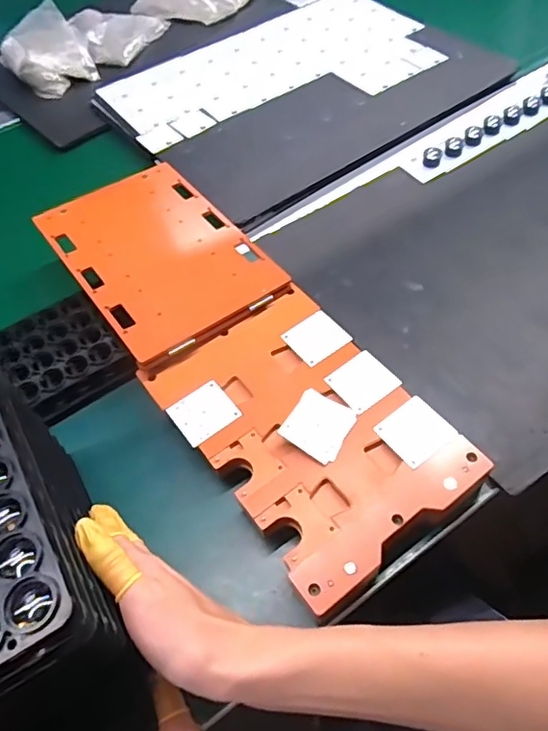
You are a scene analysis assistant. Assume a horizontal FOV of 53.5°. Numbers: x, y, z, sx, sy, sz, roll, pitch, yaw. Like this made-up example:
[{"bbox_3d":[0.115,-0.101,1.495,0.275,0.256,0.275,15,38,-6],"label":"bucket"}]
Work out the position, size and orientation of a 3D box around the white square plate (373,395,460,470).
[{"bbox_3d":[0.110,0.051,0.423,0.046,0.004,0.046,-35,61,-14],"label":"white square plate"}]

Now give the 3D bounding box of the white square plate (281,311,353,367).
[{"bbox_3d":[0.038,-0.026,0.482,0.048,0.004,0.044,-33,60,-17],"label":"white square plate"}]

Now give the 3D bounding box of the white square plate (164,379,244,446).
[{"bbox_3d":[-0.057,0.038,0.447,0.048,0.004,0.045,-35,61,-17],"label":"white square plate"}]

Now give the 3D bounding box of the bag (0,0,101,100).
[{"bbox_3d":[-0.347,-0.480,0.836,0.117,0.054,0.170,-34,60,-17],"label":"bag"}]

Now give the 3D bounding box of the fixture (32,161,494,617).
[{"bbox_3d":[-0.039,-0.026,0.490,0.163,0.046,0.455,-33,60,-17],"label":"fixture"}]

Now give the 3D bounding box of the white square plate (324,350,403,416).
[{"bbox_3d":[0.073,0.013,0.453,0.047,0.004,0.046,-34,57,-15],"label":"white square plate"}]

